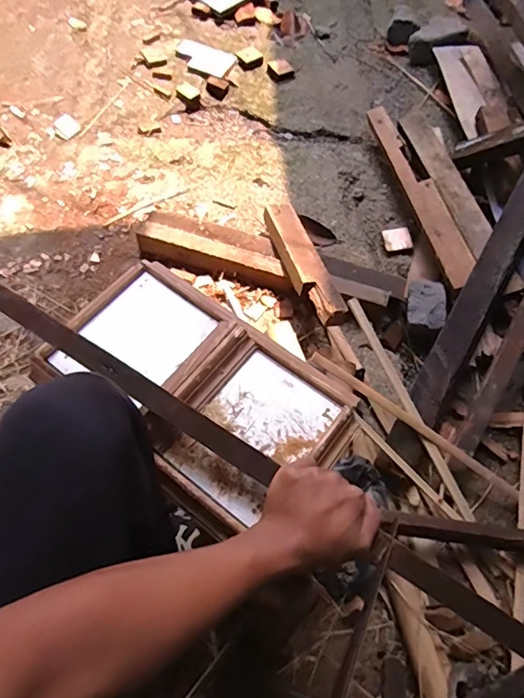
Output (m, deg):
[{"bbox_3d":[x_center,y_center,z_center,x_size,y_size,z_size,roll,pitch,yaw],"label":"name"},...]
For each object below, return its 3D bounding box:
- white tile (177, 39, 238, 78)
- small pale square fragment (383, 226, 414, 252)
[{"bbox_3d":[-0.171,-0.857,1.454,0.201,0.005,0.124,30,65,14],"label":"white tile"},{"bbox_3d":[0.304,-0.247,1.119,0.062,0.020,0.063,-10,62,-7],"label":"small pale square fragment"}]

